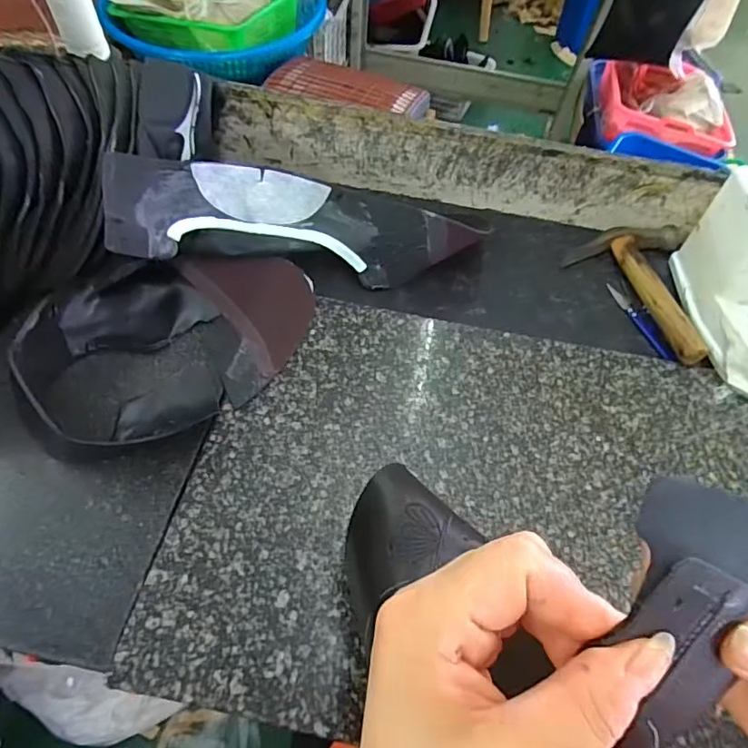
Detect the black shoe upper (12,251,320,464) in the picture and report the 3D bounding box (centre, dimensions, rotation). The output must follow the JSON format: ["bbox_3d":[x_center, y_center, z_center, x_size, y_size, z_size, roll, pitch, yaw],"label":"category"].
[{"bbox_3d":[-0.171,-0.044,0.439,0.261,0.072,0.170,-26,62,-20],"label":"black shoe upper"}]

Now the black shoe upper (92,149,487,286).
[{"bbox_3d":[-0.067,-0.143,0.501,0.342,0.089,0.138,4,56,-16],"label":"black shoe upper"}]

